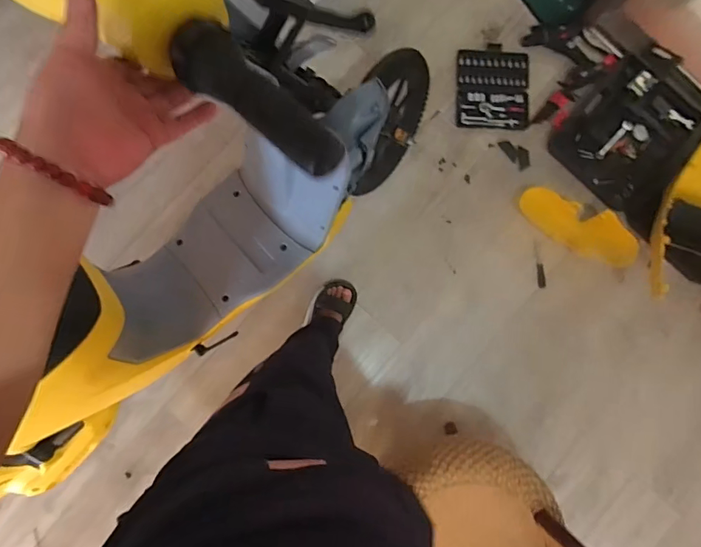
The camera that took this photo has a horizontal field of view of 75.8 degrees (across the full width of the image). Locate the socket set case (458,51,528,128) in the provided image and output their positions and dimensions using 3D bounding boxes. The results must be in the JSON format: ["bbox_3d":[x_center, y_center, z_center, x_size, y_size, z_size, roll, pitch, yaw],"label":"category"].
[{"bbox_3d":[0.438,-0.565,1.384,0.223,0.030,0.239,2,92,0],"label":"socket set case"}]

